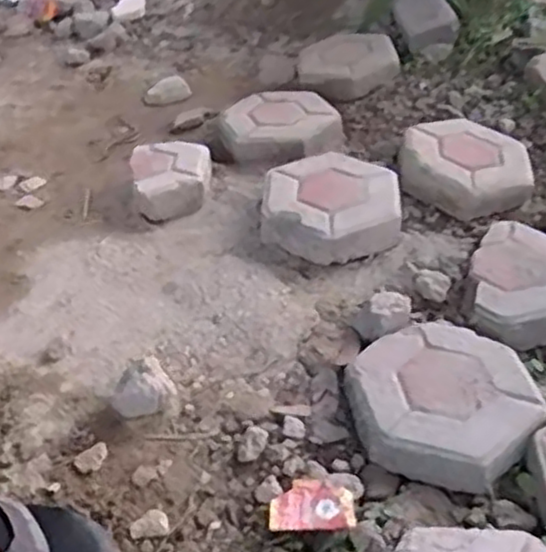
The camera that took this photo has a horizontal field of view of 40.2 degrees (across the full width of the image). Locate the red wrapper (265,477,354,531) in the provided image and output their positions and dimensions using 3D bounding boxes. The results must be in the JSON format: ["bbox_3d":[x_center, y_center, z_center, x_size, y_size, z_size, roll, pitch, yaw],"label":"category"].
[{"bbox_3d":[0.038,0.231,0.759,0.084,0.006,0.057,-3,37,4],"label":"red wrapper"}]

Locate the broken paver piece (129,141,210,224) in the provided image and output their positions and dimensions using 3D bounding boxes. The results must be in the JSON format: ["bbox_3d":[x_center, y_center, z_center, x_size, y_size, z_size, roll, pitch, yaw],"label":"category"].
[{"bbox_3d":[-0.163,-0.159,1.219,0.133,0.058,0.176,-8,39,-11],"label":"broken paver piece"}]

